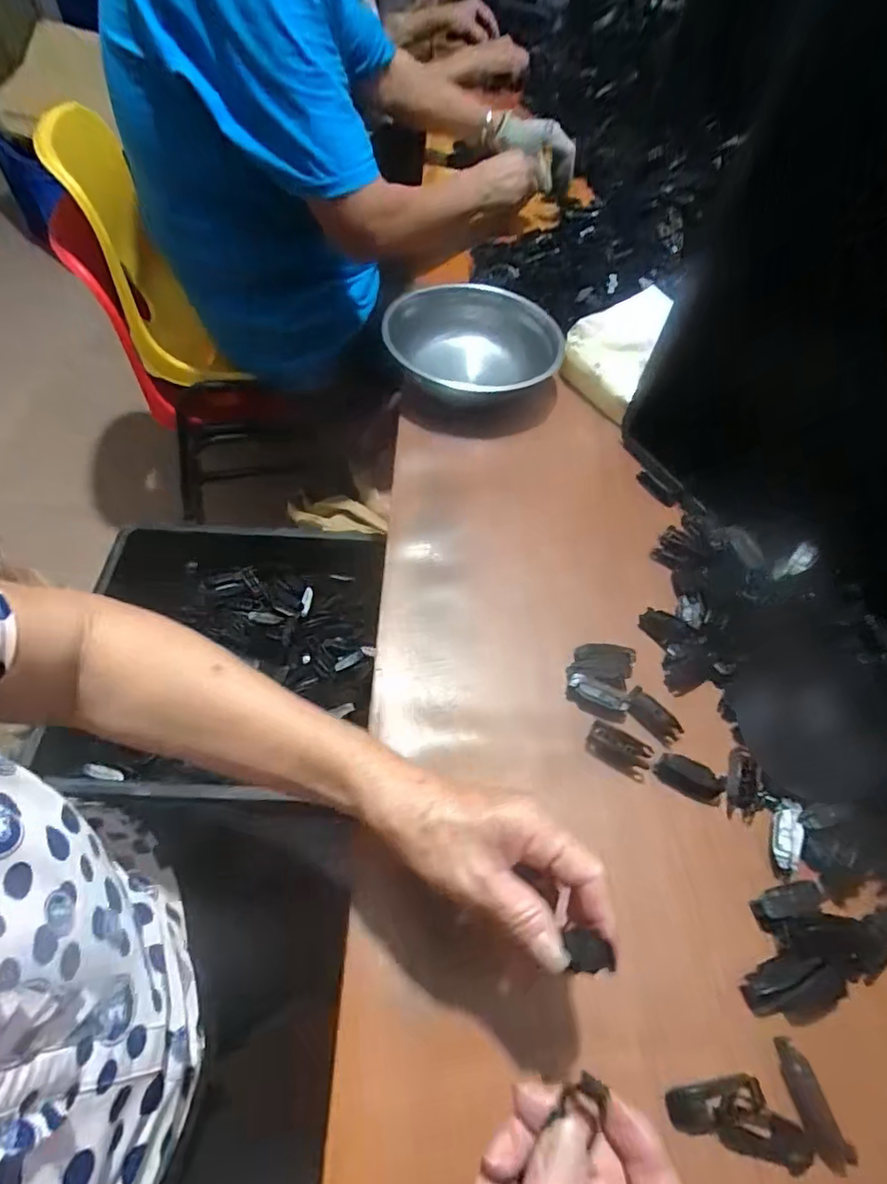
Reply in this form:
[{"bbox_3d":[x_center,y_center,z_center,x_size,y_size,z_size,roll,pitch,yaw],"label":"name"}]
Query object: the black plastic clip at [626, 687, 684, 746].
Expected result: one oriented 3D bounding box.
[{"bbox_3d":[0.165,0.099,0.433,0.021,0.010,0.046,-33,65,-23],"label":"black plastic clip"}]

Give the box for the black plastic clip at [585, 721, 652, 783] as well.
[{"bbox_3d":[0.133,0.119,0.415,0.047,0.016,0.025,27,58,13],"label":"black plastic clip"}]

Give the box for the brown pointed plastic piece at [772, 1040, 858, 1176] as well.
[{"bbox_3d":[0.205,0.286,0.306,0.017,0.012,0.056,-8,57,-10],"label":"brown pointed plastic piece"}]

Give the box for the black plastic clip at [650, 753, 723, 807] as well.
[{"bbox_3d":[0.183,0.138,0.406,0.052,0.013,0.021,25,58,12],"label":"black plastic clip"}]

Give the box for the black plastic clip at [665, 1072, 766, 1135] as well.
[{"bbox_3d":[0.153,0.287,0.305,0.056,0.013,0.021,-4,57,-7],"label":"black plastic clip"}]

